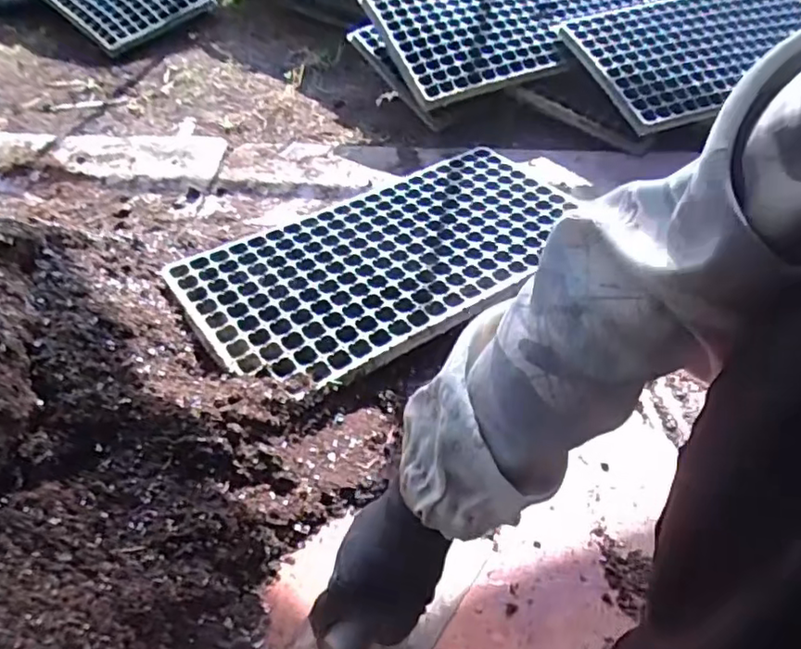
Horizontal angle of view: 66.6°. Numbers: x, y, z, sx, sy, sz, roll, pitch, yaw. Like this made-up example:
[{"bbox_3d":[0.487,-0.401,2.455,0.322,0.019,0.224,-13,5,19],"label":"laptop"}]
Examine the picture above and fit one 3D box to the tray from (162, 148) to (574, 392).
[{"bbox_3d":[-0.006,-0.093,0.785,0.515,0.047,0.305,-28,51,-28],"label":"tray"}]

